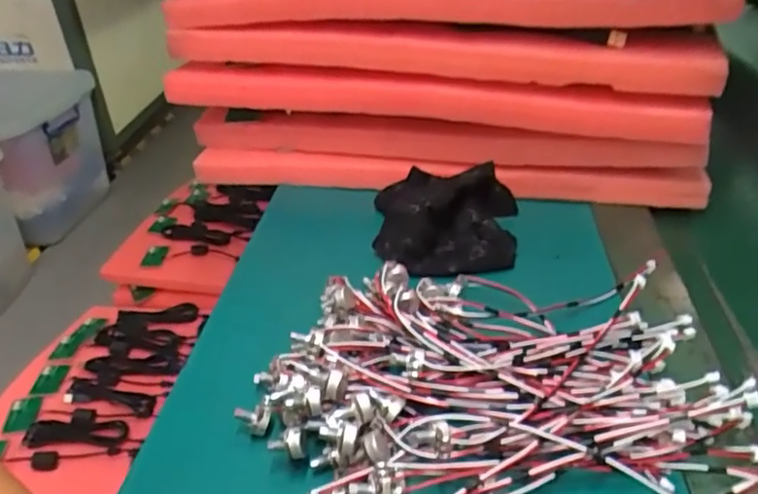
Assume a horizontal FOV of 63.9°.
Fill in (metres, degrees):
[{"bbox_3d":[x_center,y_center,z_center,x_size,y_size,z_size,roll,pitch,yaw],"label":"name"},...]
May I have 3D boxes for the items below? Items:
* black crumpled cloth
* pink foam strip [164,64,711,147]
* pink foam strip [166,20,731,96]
[{"bbox_3d":[0.055,-0.028,0.519,0.124,0.041,0.124,2,35,7],"label":"black crumpled cloth"},{"bbox_3d":[0.023,-0.135,0.558,0.506,0.042,0.025,8,36,15],"label":"pink foam strip"},{"bbox_3d":[0.032,-0.180,0.554,0.504,0.041,0.048,8,36,16],"label":"pink foam strip"}]

